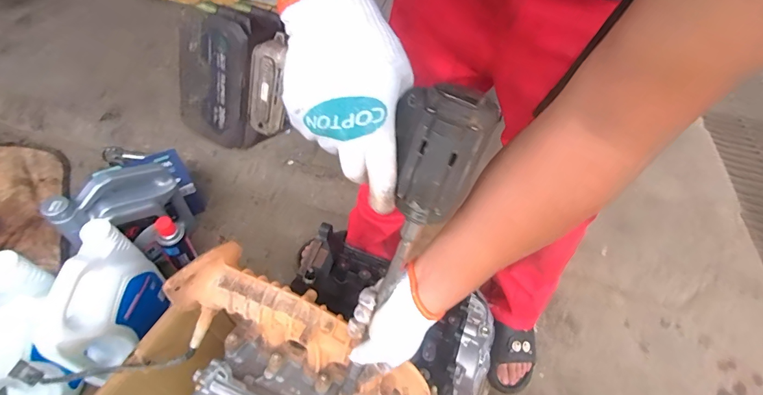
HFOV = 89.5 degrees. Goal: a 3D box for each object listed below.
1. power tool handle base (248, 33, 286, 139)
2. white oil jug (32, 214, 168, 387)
[{"bbox_3d":[-0.098,-0.095,0.336,0.029,0.081,0.018,13,28,4],"label":"power tool handle base"},{"bbox_3d":[-0.528,0.208,0.735,0.116,0.238,0.218,21,54,10],"label":"white oil jug"}]

